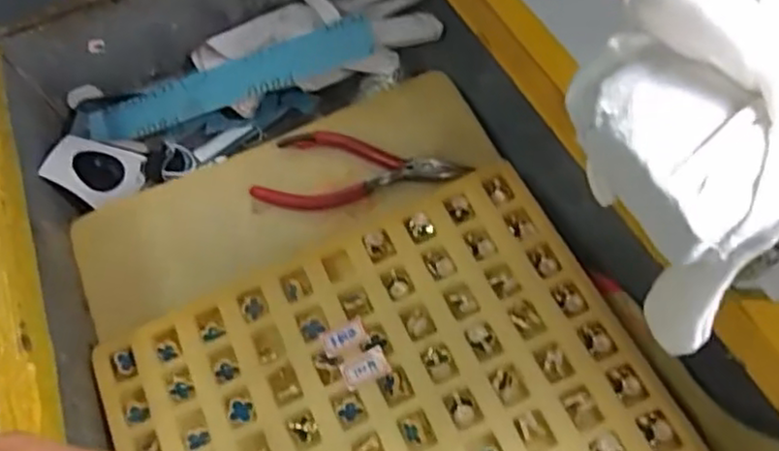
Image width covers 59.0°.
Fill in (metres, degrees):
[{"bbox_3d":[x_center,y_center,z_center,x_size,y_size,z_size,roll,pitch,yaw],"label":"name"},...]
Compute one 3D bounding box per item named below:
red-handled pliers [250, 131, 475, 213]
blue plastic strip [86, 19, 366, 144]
[{"bbox_3d":[-0.018,-0.035,0.422,0.128,0.011,0.051,-4,56,8],"label":"red-handled pliers"},{"bbox_3d":[-0.109,-0.092,0.462,0.208,0.015,0.031,-16,56,14],"label":"blue plastic strip"}]

